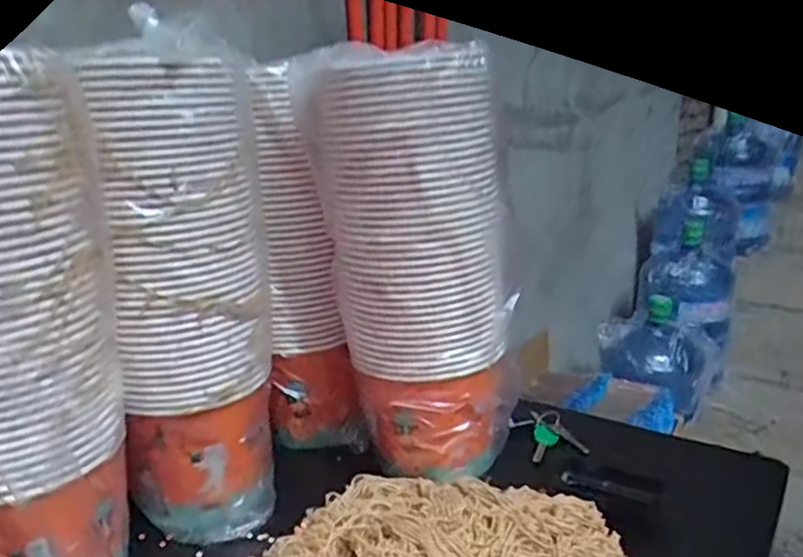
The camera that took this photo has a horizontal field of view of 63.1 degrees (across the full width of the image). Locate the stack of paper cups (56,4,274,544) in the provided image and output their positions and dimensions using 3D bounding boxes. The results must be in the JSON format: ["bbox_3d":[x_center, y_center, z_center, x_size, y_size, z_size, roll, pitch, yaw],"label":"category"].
[{"bbox_3d":[-0.195,0.021,0.606,0.137,0.448,0.107,-3,15,-9],"label":"stack of paper cups"}]

